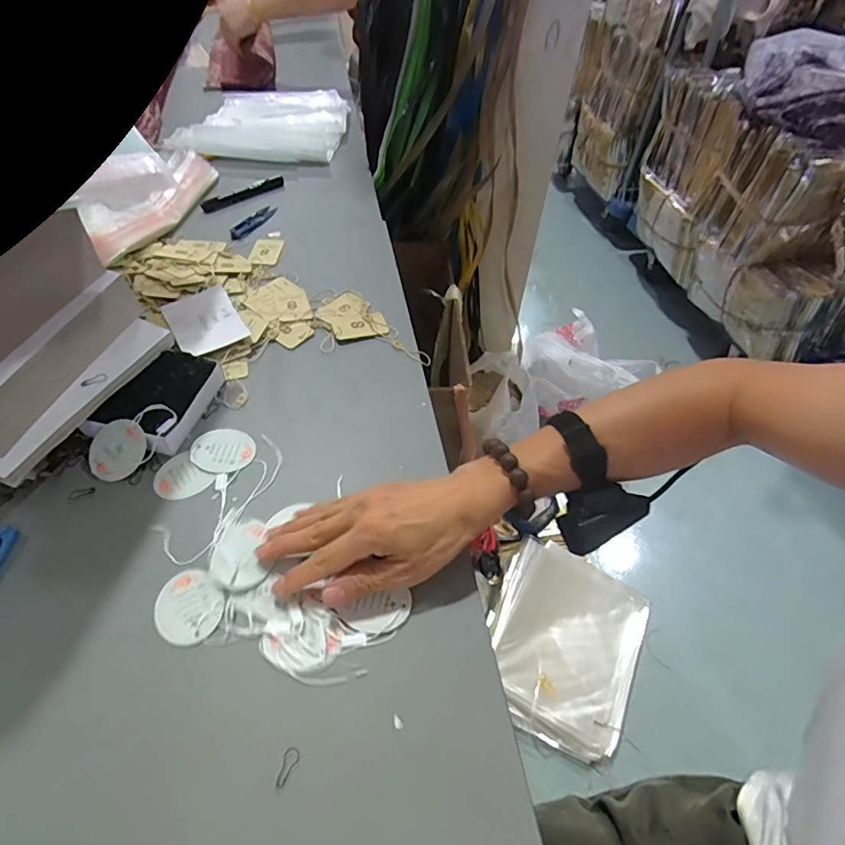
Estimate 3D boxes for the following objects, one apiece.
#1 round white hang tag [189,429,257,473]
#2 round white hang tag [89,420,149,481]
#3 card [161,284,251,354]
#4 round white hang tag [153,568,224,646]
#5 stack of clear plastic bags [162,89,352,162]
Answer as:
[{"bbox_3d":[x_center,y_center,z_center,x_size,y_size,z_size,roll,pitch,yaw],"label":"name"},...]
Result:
[{"bbox_3d":[-0.189,0.028,0.465,0.057,0.004,0.047,-16,60,-16],"label":"round white hang tag"},{"bbox_3d":[-0.279,0.025,0.447,0.049,0.005,0.054,8,85,3],"label":"round white hang tag"},{"bbox_3d":[-0.249,-0.118,0.562,0.072,0.014,0.096,-26,56,-22],"label":"card"},{"bbox_3d":[-0.178,0.140,0.374,0.056,0.006,0.047,37,58,25],"label":"round white hang tag"},{"bbox_3d":[-0.285,-0.570,0.924,0.274,0.024,0.315,5,50,2],"label":"stack of clear plastic bags"}]

